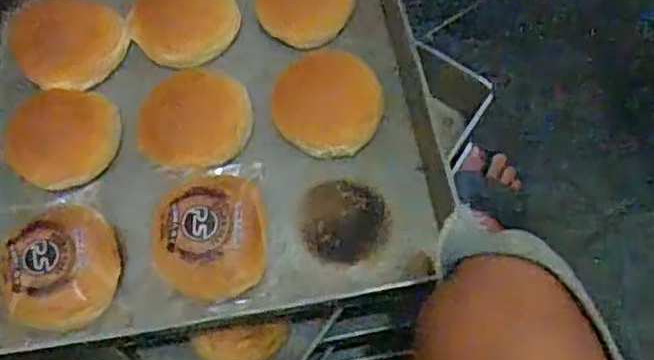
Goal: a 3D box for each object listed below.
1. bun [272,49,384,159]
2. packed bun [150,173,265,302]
[{"bbox_3d":[-0.002,-0.072,0.635,0.105,0.038,0.104,-1,65,1],"label":"bun"},{"bbox_3d":[-0.099,0.048,0.574,0.089,0.041,0.094,-1,65,1],"label":"packed bun"}]

